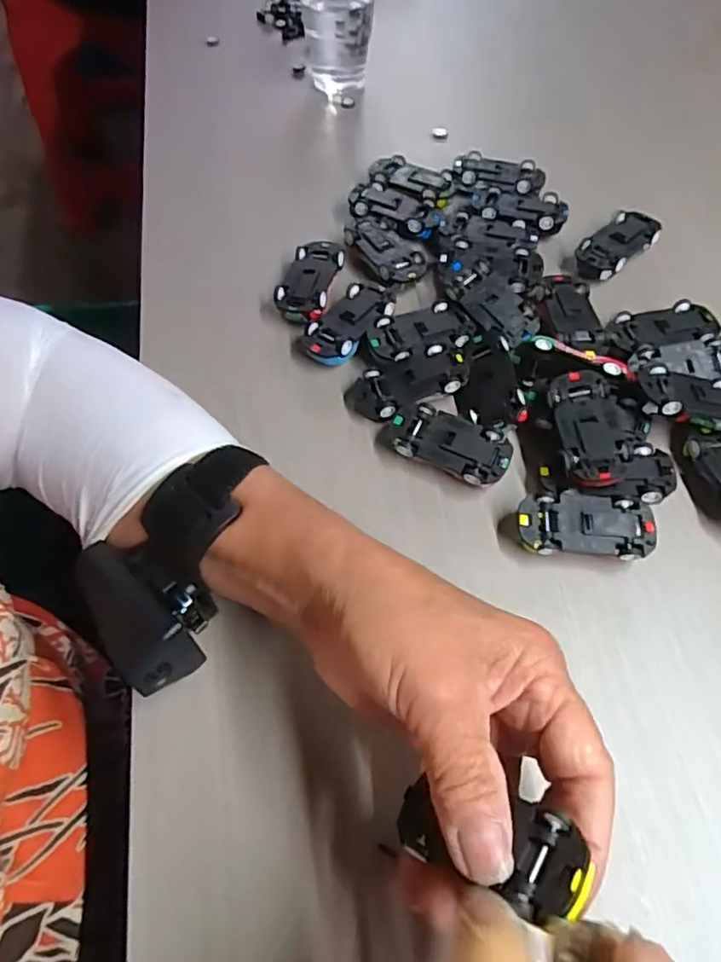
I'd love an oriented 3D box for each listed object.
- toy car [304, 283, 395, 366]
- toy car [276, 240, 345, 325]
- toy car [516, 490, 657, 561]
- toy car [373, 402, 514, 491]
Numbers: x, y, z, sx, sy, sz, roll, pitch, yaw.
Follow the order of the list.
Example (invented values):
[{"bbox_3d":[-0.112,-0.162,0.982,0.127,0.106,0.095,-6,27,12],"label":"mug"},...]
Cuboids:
[{"bbox_3d":[-0.007,-0.091,0.368,0.032,0.022,0.059,39,68,19],"label":"toy car"},{"bbox_3d":[-0.031,-0.124,0.391,0.032,0.022,0.064,15,63,8],"label":"toy car"},{"bbox_3d":[0.111,0.024,0.304,0.065,0.021,0.030,4,62,3],"label":"toy car"},{"bbox_3d":[0.044,-0.019,0.328,0.071,0.021,0.031,22,64,12],"label":"toy car"}]

